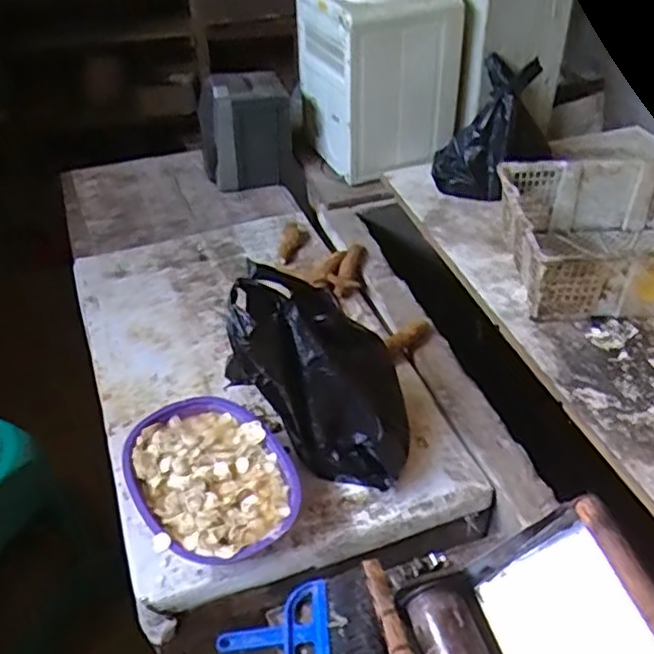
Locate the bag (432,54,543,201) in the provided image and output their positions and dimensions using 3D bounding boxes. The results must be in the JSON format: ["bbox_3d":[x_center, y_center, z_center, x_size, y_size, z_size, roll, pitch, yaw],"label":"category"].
[{"bbox_3d":[0.379,-0.470,1.656,0.179,0.340,0.055,39,27,32],"label":"bag"}]

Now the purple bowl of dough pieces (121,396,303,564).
[{"bbox_3d":[-0.176,0.221,1.047,0.221,0.070,0.301,-14,44,-24],"label":"purple bowl of dough pieces"}]

